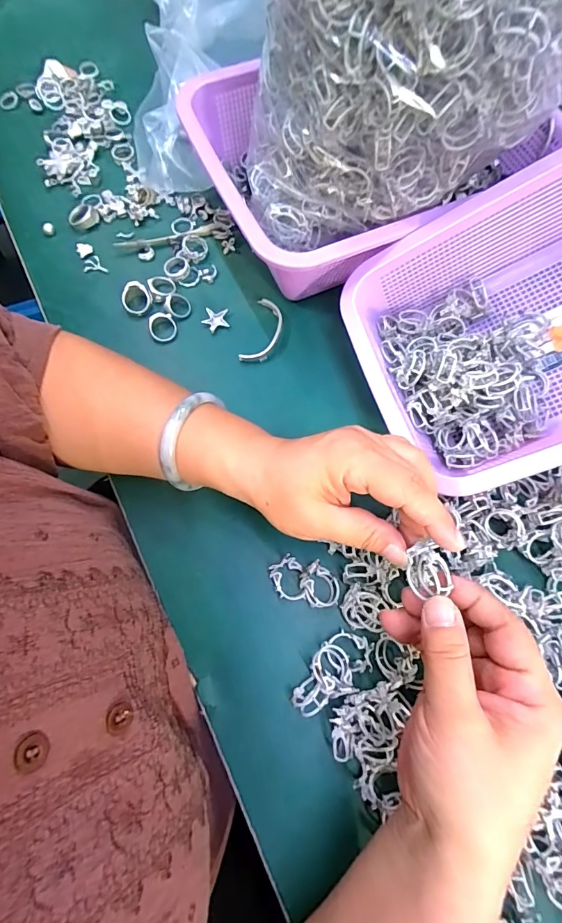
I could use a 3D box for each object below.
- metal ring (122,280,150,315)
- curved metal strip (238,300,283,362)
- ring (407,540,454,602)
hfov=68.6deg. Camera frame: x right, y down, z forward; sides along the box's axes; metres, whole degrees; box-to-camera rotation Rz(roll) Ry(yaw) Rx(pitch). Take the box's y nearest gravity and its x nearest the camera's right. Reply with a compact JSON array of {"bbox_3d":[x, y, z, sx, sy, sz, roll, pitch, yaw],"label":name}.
[{"bbox_3d":[-0.130,-0.146,0.371,0.027,0.010,0.027,-3,104,-12],"label":"metal ring"},{"bbox_3d":[-0.015,-0.115,0.363,0.027,0.007,0.065,16,73,3],"label":"curved metal strip"},{"bbox_3d":[0.077,0.057,0.218,0.016,0.018,0.026,-14,73,-6],"label":"ring"}]

